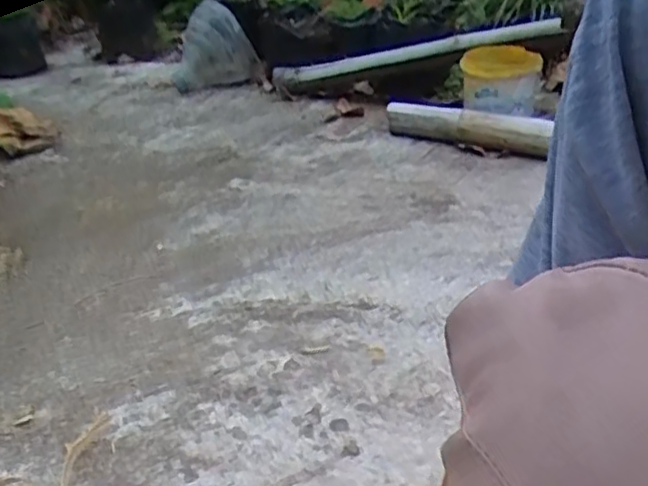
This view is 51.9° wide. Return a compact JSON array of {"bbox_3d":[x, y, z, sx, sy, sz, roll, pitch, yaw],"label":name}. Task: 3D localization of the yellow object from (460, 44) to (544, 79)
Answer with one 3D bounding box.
[{"bbox_3d":[0.389,-0.403,1.460,0.169,0.016,0.125,2,50,7],"label":"yellow object"}]

